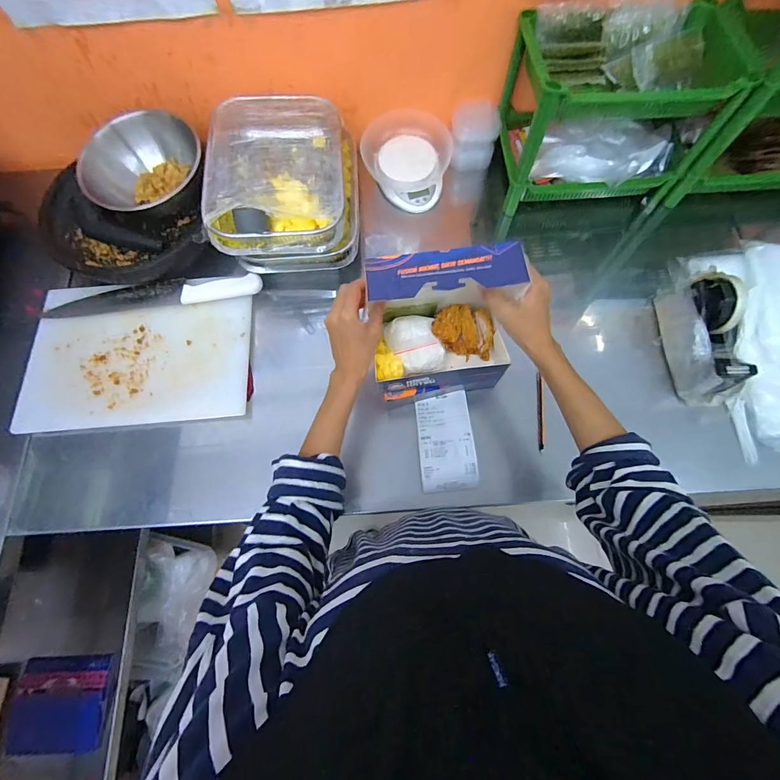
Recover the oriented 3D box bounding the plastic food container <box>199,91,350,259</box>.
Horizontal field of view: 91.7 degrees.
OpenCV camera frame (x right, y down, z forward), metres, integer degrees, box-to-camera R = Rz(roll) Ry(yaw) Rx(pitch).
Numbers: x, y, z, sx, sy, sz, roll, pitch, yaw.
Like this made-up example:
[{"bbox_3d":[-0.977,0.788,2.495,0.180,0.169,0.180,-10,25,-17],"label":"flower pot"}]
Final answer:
[{"bbox_3d":[-0.176,-0.341,0.620,0.209,0.089,0.268,-5,71,-1],"label":"plastic food container"}]

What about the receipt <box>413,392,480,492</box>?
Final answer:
[{"bbox_3d":[0.081,0.071,0.550,0.078,0.027,0.143,-4,71,0],"label":"receipt"}]

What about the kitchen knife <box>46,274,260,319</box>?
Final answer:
[{"bbox_3d":[-0.377,-0.155,0.616,0.330,0.017,0.043,-9,71,-2],"label":"kitchen knife"}]

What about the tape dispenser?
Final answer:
[{"bbox_3d":[0.461,-0.084,0.551,0.068,0.096,0.193,-7,71,-1],"label":"tape dispenser"}]

